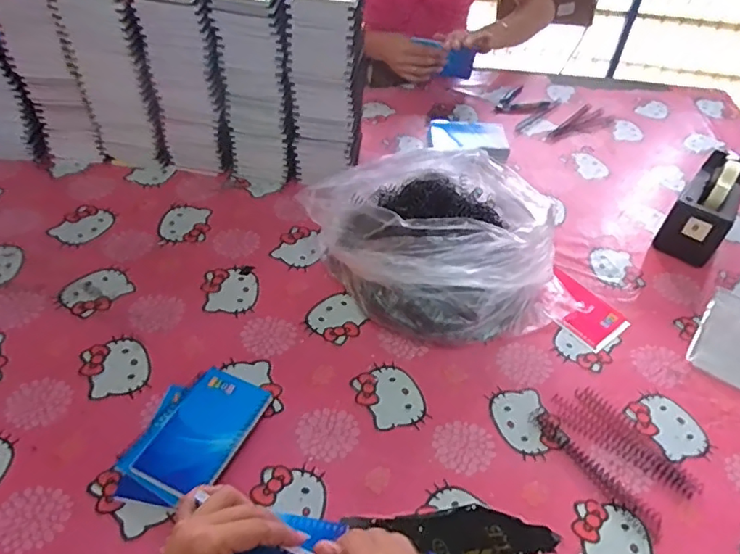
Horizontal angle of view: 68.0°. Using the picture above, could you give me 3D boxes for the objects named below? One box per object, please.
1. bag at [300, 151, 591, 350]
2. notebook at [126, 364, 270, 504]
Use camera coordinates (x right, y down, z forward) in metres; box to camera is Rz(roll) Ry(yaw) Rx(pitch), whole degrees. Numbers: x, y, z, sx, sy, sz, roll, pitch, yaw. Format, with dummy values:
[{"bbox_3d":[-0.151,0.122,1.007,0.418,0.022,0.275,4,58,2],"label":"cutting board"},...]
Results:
[{"bbox_3d":[0.095,-0.048,0.708,0.265,0.150,0.267,-22,52,-23],"label":"bag"},{"bbox_3d":[-0.171,0.157,0.570,0.088,0.016,0.136,16,45,20],"label":"notebook"}]

